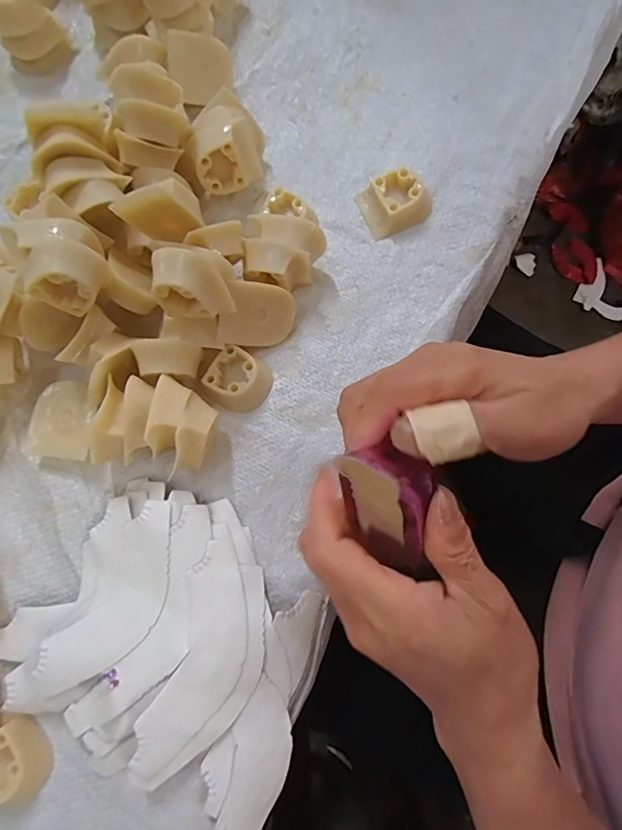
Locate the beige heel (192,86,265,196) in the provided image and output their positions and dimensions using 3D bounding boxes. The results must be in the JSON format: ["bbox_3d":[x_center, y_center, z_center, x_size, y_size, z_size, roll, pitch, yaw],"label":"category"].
[{"bbox_3d":[-0.053,-0.173,0.307,0.042,0.042,0.051,-5,78,0],"label":"beige heel"}]

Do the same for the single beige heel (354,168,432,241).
[{"bbox_3d":[0.058,-0.141,0.308,0.045,0.020,0.036,-18,78,-3],"label":"single beige heel"}]

